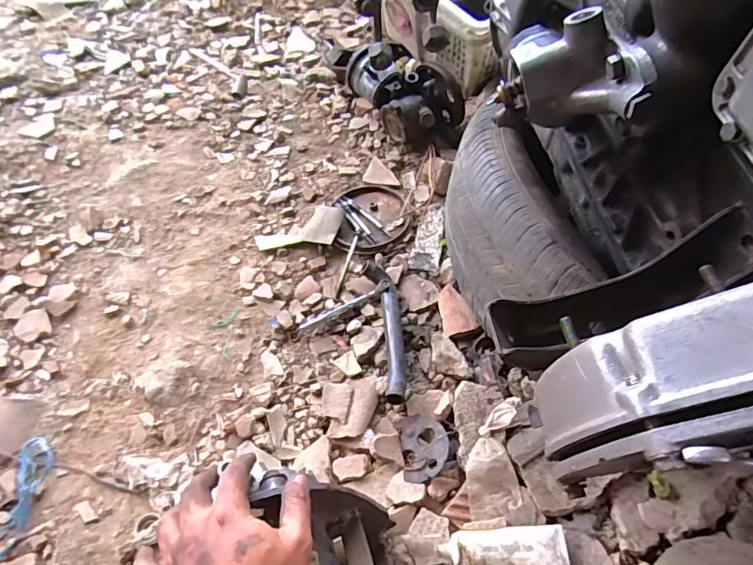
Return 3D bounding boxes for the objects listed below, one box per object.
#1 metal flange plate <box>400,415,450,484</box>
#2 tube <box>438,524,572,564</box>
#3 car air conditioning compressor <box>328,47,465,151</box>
[{"bbox_3d":[0.055,0.189,0.550,0.056,0.007,0.074,-19,50,12],"label":"metal flange plate"},{"bbox_3d":[0.129,0.271,0.479,0.126,0.023,0.042,-1,53,-2],"label":"tube"},{"bbox_3d":[0.038,-0.351,0.882,0.114,0.128,0.250,-35,61,-25],"label":"car air conditioning compressor"}]

